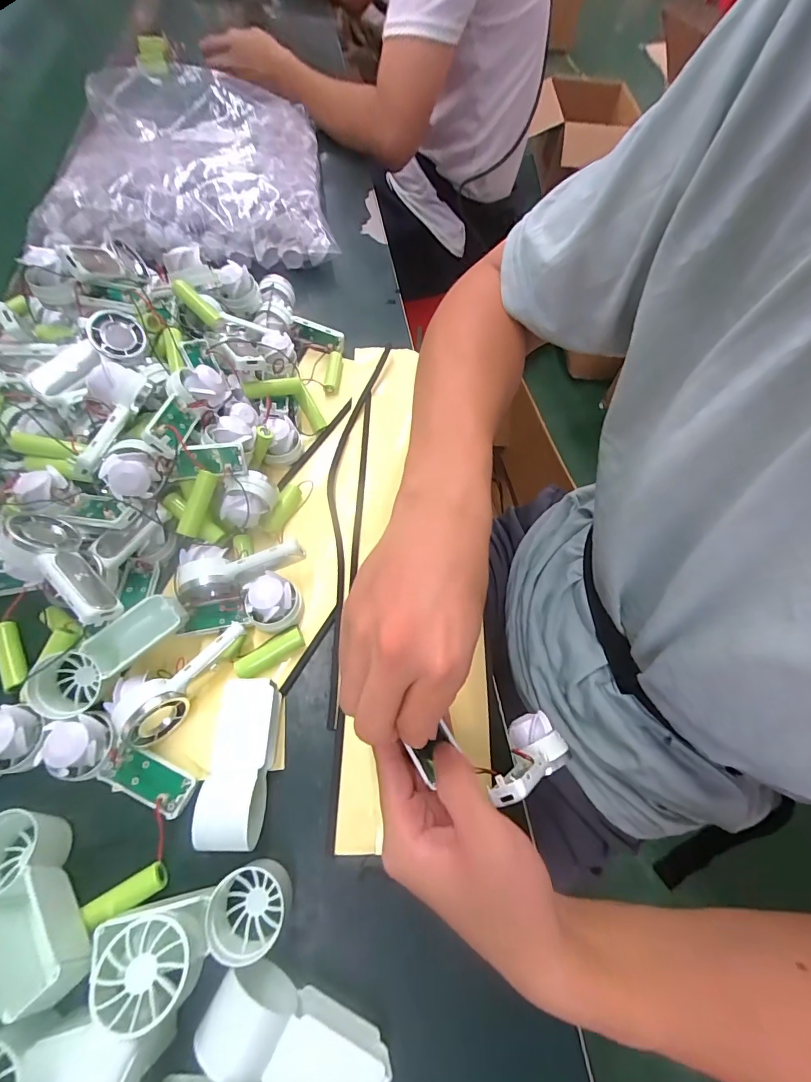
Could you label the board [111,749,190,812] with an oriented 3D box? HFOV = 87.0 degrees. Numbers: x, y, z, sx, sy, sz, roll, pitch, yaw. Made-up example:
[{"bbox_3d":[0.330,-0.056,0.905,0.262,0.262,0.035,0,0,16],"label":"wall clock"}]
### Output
[{"bbox_3d":[-0.160,0.151,0.270,0.048,0.008,0.021,22,63,8],"label":"board"}]

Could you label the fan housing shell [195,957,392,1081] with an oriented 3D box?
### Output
[{"bbox_3d":[-0.055,0.252,0.215,0.093,0.037,0.035,24,63,9],"label":"fan housing shell"}]

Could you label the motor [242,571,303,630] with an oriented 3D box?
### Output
[{"bbox_3d":[-0.096,0.044,0.313,0.037,0.027,0.035,-8,63,-7],"label":"motor"}]

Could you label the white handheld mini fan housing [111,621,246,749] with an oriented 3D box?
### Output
[{"bbox_3d":[-0.146,0.092,0.285,0.031,0.028,0.093,40,67,17],"label":"white handheld mini fan housing"}]

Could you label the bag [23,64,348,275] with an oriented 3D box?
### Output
[{"bbox_3d":[-0.260,-0.480,0.536,0.308,0.092,0.315,-5,62,-6],"label":"bag"}]

